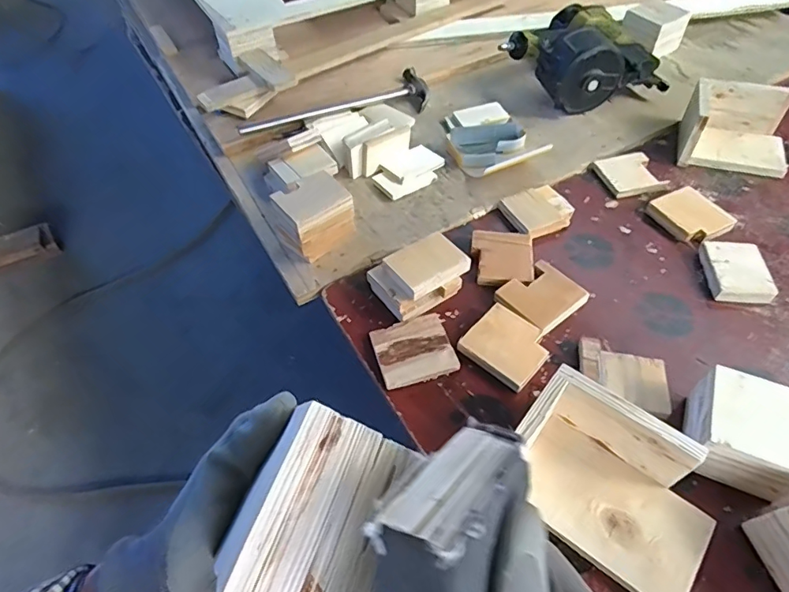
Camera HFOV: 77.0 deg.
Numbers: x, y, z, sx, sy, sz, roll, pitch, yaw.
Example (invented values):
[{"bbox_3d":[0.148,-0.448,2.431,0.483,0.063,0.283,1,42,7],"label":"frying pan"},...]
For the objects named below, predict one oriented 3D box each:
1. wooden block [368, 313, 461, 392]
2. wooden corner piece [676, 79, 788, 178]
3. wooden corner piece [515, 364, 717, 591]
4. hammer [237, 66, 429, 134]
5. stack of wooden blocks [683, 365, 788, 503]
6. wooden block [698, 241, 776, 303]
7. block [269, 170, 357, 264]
[{"bbox_3d":[0.023,0.067,0.604,0.092,0.011,0.088,-17,54,-9],"label":"wooden block"},{"bbox_3d":[0.553,-0.275,0.798,0.156,0.081,0.130,14,55,14],"label":"wooden corner piece"},{"bbox_3d":[0.206,0.175,0.462,0.188,0.081,0.119,32,61,25],"label":"wooden corner piece"},{"bbox_3d":[-0.106,-0.343,0.912,0.357,0.039,0.083,-20,54,-11],"label":"hammer"},{"bbox_3d":[0.348,0.137,0.494,0.090,0.081,0.092,18,56,17],"label":"stack of wooden blocks"},{"bbox_3d":[0.451,-0.031,0.657,0.069,0.027,0.088,4,53,7],"label":"wooden block"},{"bbox_3d":[-0.120,-0.116,0.716,0.100,0.089,0.088,-36,58,-21],"label":"block"}]

